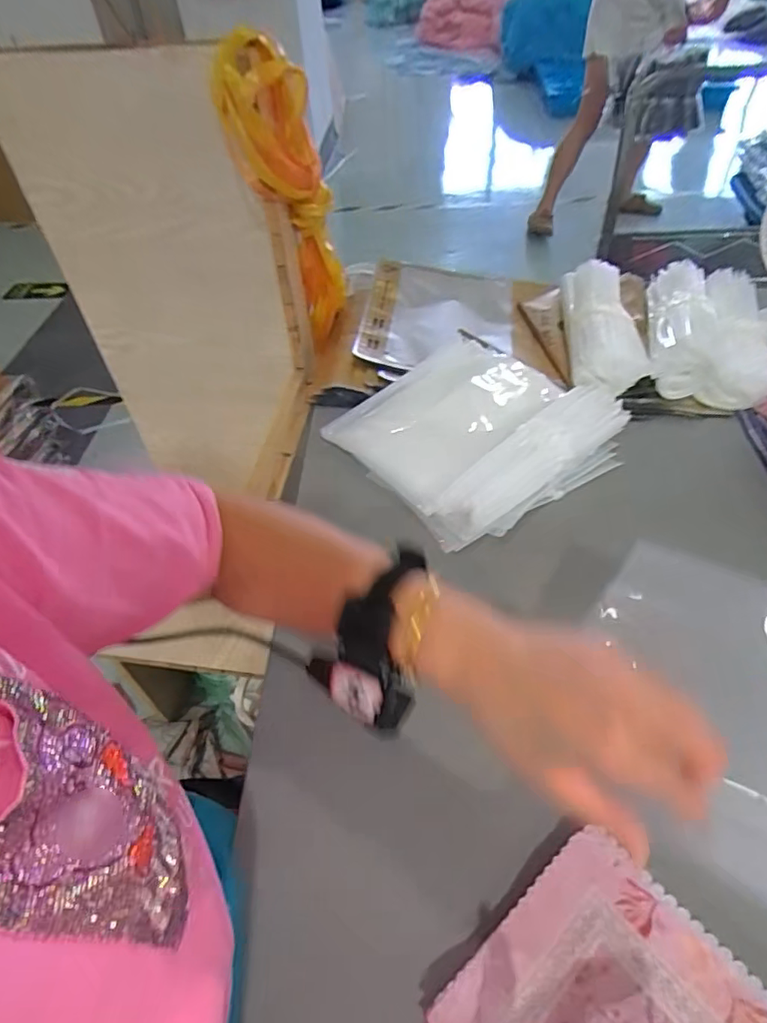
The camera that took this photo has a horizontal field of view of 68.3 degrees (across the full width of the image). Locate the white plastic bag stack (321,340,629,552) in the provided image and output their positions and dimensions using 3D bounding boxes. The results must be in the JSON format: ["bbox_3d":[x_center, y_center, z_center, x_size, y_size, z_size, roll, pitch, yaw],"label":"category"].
[{"bbox_3d":[0.104,-0.096,0.657,0.261,0.049,0.255,-29,53,-20],"label":"white plastic bag stack"}]

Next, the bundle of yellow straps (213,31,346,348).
[{"bbox_3d":[-0.102,-0.338,0.674,0.088,0.379,0.055,5,72,9],"label":"bundle of yellow straps"}]

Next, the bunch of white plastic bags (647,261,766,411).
[{"bbox_3d":[0.413,-0.241,0.718,0.144,0.079,0.248,14,51,16],"label":"bunch of white plastic bags"}]

